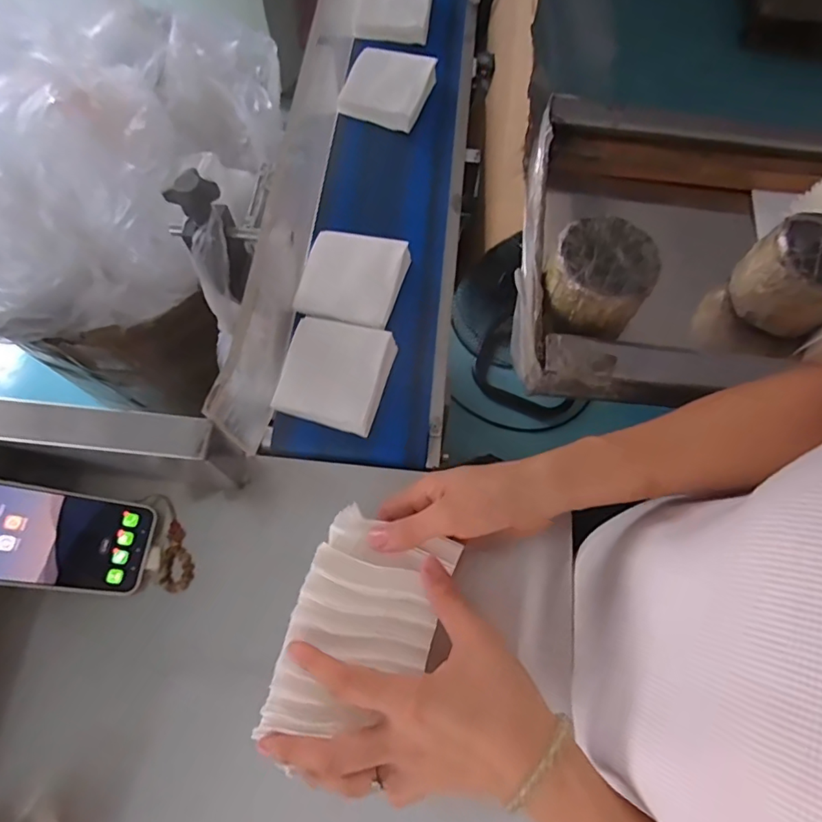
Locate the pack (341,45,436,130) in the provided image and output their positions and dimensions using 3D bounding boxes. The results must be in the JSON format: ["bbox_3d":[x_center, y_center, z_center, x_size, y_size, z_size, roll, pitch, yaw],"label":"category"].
[{"bbox_3d":[-0.026,-0.386,0.633,0.097,0.028,0.101,17,70,4],"label":"pack"}]

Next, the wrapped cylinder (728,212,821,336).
[{"bbox_3d":[0.340,-0.118,0.469,0.081,0.070,0.085,-36,75,-14],"label":"wrapped cylinder"}]

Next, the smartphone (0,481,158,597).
[{"bbox_3d":[-0.288,0.099,0.416,0.155,0.009,0.071,20,67,-30],"label":"smartphone"}]

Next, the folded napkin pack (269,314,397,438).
[{"bbox_3d":[-0.071,-0.036,0.504,0.096,0.023,0.099,17,70,3],"label":"folded napkin pack"}]

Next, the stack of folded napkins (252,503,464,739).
[{"bbox_3d":[-0.033,0.147,0.362,0.093,0.015,0.146,20,71,5],"label":"stack of folded napkins"}]

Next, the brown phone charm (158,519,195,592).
[{"bbox_3d":[-0.198,0.125,0.457,0.027,0.011,0.057,5,70,-1],"label":"brown phone charm"}]

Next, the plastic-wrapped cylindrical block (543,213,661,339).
[{"bbox_3d":[0.158,-0.114,0.458,0.078,0.060,0.077,1,70,-2],"label":"plastic-wrapped cylindrical block"}]

